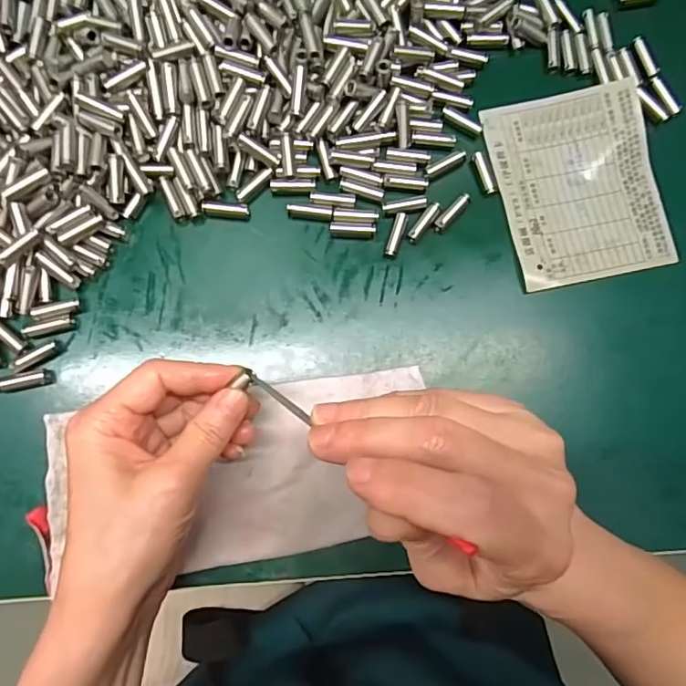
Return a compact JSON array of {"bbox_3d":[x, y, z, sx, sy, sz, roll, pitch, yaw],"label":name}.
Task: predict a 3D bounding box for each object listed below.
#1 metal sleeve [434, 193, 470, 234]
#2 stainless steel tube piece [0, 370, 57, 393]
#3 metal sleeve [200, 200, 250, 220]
[{"bbox_3d":[0.060,-0.073,0.296,0.007,0.004,0.026,42,83,3],"label":"metal sleeve"},{"bbox_3d":[-0.163,0.019,0.276,0.027,0.004,0.008,-10,83,-19],"label":"stainless steel tube piece"},{"bbox_3d":[-0.064,-0.073,0.294,0.025,0.007,0.009,2,84,-3],"label":"metal sleeve"}]

